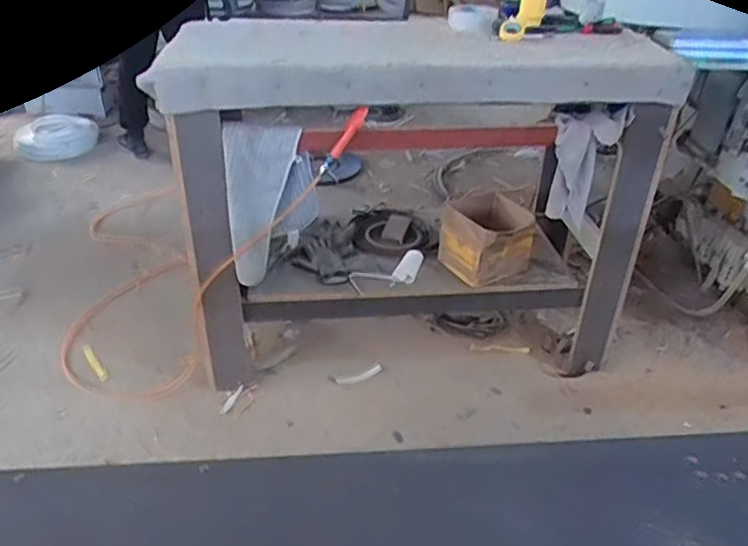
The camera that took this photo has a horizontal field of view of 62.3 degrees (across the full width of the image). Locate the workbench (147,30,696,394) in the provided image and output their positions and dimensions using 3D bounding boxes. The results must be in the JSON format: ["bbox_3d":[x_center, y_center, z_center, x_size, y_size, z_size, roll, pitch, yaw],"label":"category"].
[{"bbox_3d":[0.113,-0.160,1.520,1.032,0.860,0.458,7,35,6],"label":"workbench"}]

